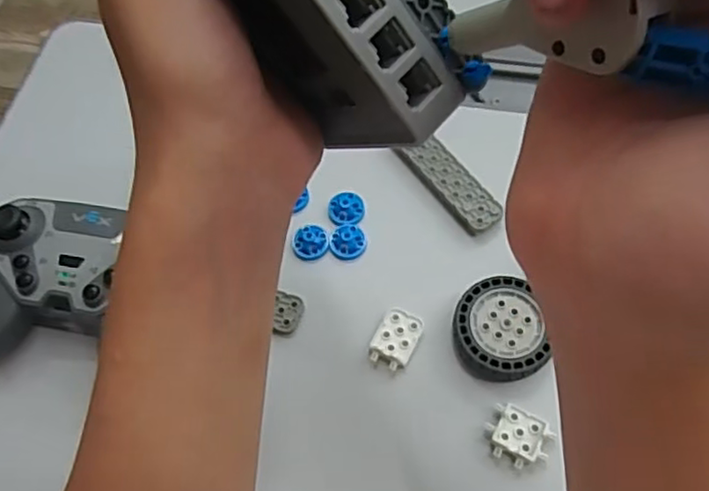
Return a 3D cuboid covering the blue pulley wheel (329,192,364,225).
[{"bbox_3d":[-0.006,-0.025,0.438,0.024,0.004,0.025,-2,62,3],"label":"blue pulley wheel"}]

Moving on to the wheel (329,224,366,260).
[{"bbox_3d":[-0.004,-0.003,0.428,0.024,0.006,0.024,-2,62,3],"label":"wheel"}]

